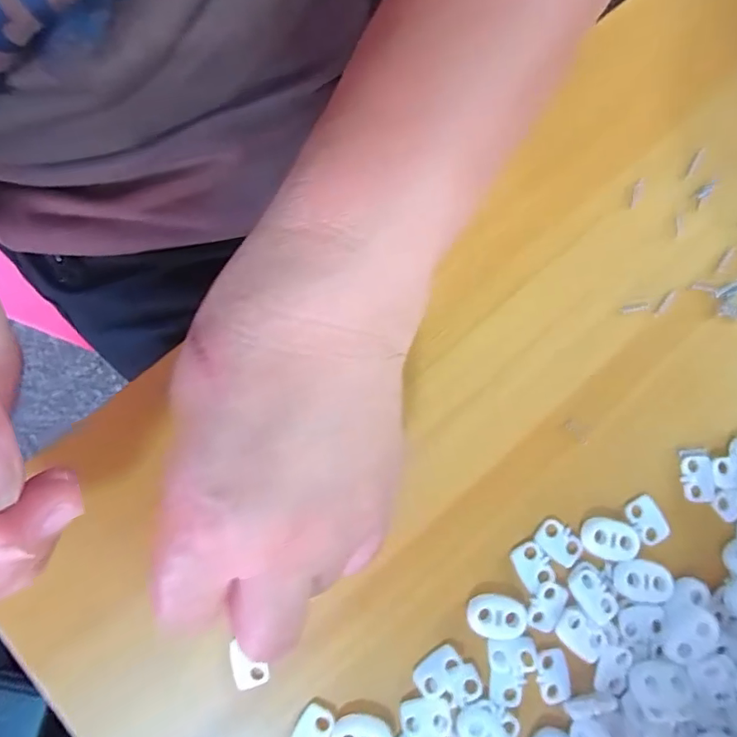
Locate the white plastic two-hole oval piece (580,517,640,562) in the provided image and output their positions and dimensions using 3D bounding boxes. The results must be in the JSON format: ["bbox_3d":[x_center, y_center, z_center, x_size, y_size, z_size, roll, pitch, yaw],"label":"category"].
[{"bbox_3d":[0.094,0.067,0.196,0.022,0.004,0.015,16,82,0],"label":"white plastic two-hole oval piece"}]

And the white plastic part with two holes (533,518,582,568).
[{"bbox_3d":[0.075,0.068,0.196,0.018,0.004,0.013,35,82,3],"label":"white plastic part with two holes"}]

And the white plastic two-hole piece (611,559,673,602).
[{"bbox_3d":[0.106,0.081,0.192,0.022,0.004,0.015,14,82,0],"label":"white plastic two-hole piece"}]

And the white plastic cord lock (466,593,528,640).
[{"bbox_3d":[0.049,0.094,0.190,0.022,0.004,0.015,8,82,-1],"label":"white plastic cord lock"}]

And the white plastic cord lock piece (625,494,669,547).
[{"bbox_3d":[0.110,0.060,0.198,0.013,0.004,0.018,-26,84,-5],"label":"white plastic cord lock piece"}]

